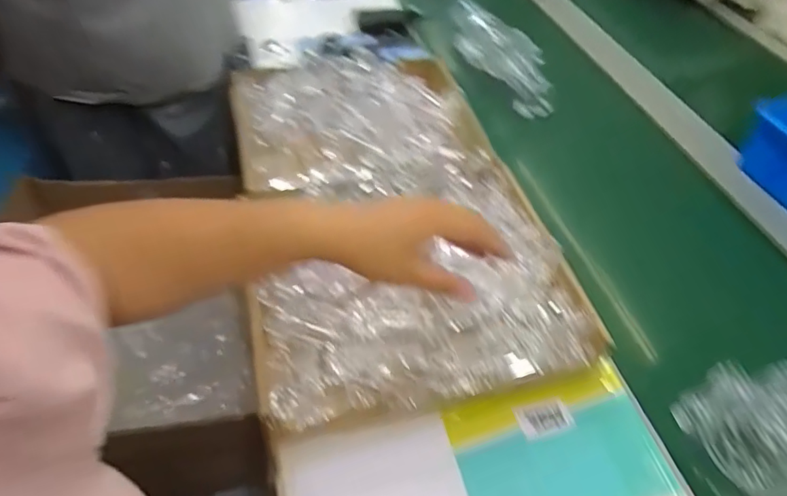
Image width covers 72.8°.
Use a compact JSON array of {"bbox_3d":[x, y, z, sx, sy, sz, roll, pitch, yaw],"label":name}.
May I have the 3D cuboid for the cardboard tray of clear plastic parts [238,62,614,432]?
[{"bbox_3d":[-0.018,-0.068,0.636,0.308,0.077,0.542,-8,50,-11],"label":"cardboard tray of clear plastic parts"}]

